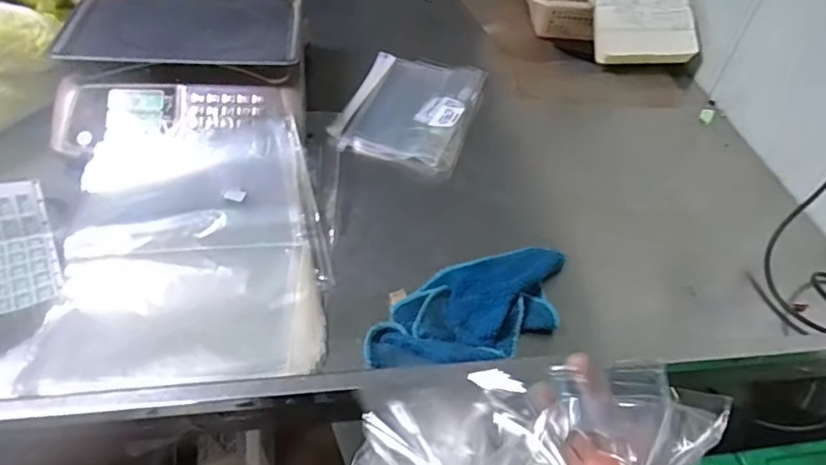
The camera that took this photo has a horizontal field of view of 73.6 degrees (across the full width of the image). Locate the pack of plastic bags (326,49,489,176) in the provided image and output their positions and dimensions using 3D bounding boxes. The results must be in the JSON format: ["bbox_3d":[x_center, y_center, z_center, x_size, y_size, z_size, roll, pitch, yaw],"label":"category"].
[{"bbox_3d":[0.001,-0.214,0.909,0.204,0.019,0.272,16,48,10],"label":"pack of plastic bags"}]

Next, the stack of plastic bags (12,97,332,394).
[{"bbox_3d":[-0.270,-0.017,0.676,0.293,0.067,0.421,-4,48,-8],"label":"stack of plastic bags"}]

